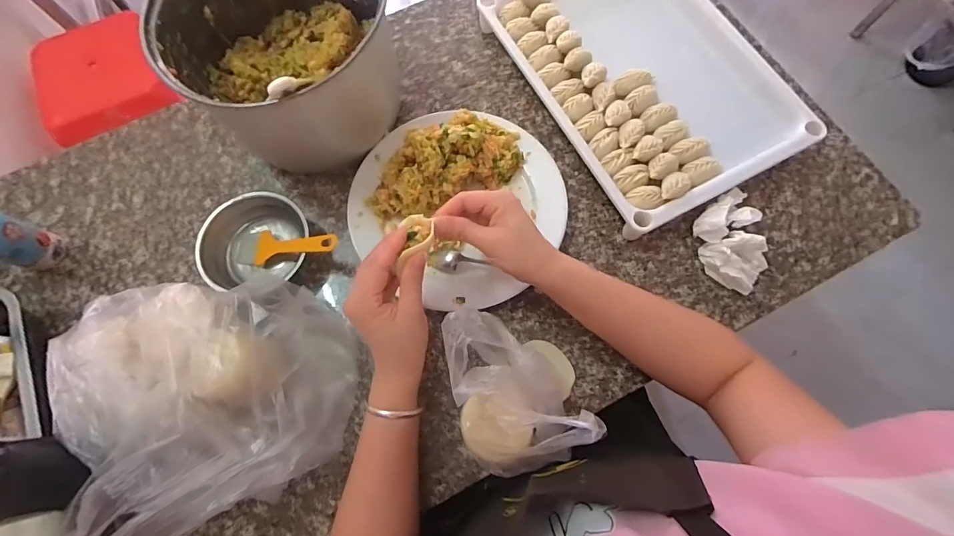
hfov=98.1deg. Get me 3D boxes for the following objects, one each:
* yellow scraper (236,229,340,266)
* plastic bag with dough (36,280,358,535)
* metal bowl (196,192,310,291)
[{"bbox_3d":[-0.212,-0.024,0.461,0.137,0.015,0.039,-2,71,26],"label":"yellow scraper"},{"bbox_3d":[-0.256,0.125,0.391,0.257,0.108,0.233,-21,73,-5],"label":"plastic bag with dough"},{"bbox_3d":[-0.251,-0.028,0.477,0.122,0.045,0.104,-7,72,-1],"label":"metal bowl"}]

